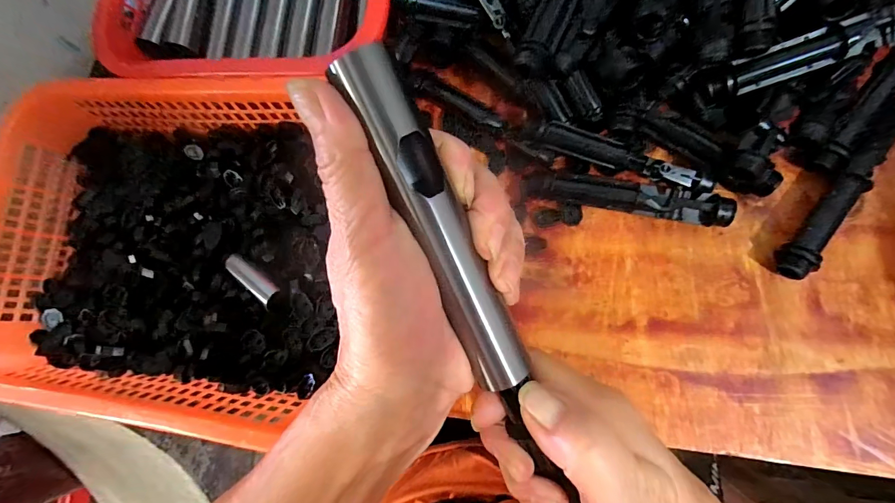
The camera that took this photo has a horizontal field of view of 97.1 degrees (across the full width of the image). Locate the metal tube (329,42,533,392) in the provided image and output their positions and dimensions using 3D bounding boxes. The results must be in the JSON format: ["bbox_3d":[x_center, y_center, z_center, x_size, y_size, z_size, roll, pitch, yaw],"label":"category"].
[{"bbox_3d":[-0.002,-0.007,0.156,0.021,0.016,0.140,-24,104,3],"label":"metal tube"}]

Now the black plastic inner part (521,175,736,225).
[{"bbox_3d":[0.133,-0.042,0.300,0.146,0.020,0.022,10,84,11],"label":"black plastic inner part"}]

